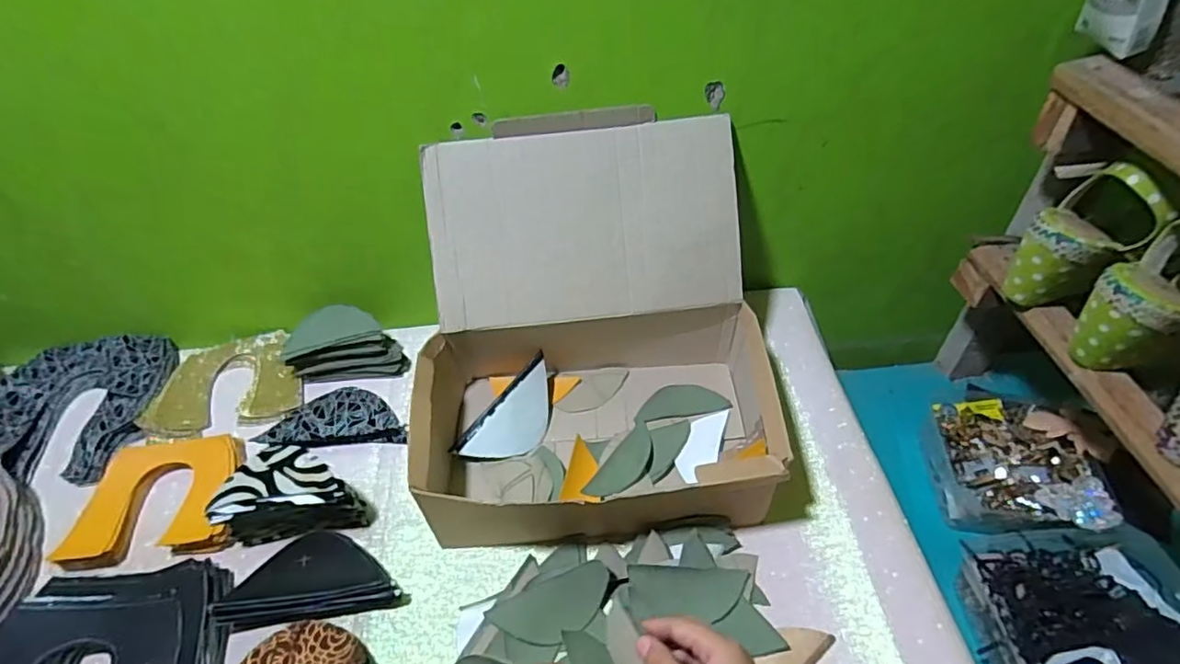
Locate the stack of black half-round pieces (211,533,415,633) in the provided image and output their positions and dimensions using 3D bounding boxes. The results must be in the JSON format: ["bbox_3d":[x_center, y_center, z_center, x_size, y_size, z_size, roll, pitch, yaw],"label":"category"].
[{"bbox_3d":[-0.251,0.222,0.537,0.151,0.042,0.079,-11,48,-3],"label":"stack of black half-round pieces"}]

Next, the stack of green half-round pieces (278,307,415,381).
[{"bbox_3d":[-0.293,0.011,0.706,0.134,0.059,0.068,-2,48,5],"label":"stack of green half-round pieces"}]

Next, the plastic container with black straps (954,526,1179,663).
[{"bbox_3d":[0.481,0.287,0.552,0.196,0.071,0.217,-2,47,1],"label":"plastic container with black straps"}]

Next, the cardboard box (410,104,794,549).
[{"bbox_3d":[-0.003,-0.003,0.576,0.334,0.244,0.322,-7,47,0],"label":"cardboard box"}]

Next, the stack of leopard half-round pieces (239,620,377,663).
[{"bbox_3d":[-0.248,0.275,0.502,0.120,0.022,0.049,-8,47,-4],"label":"stack of leopard half-round pieces"}]

